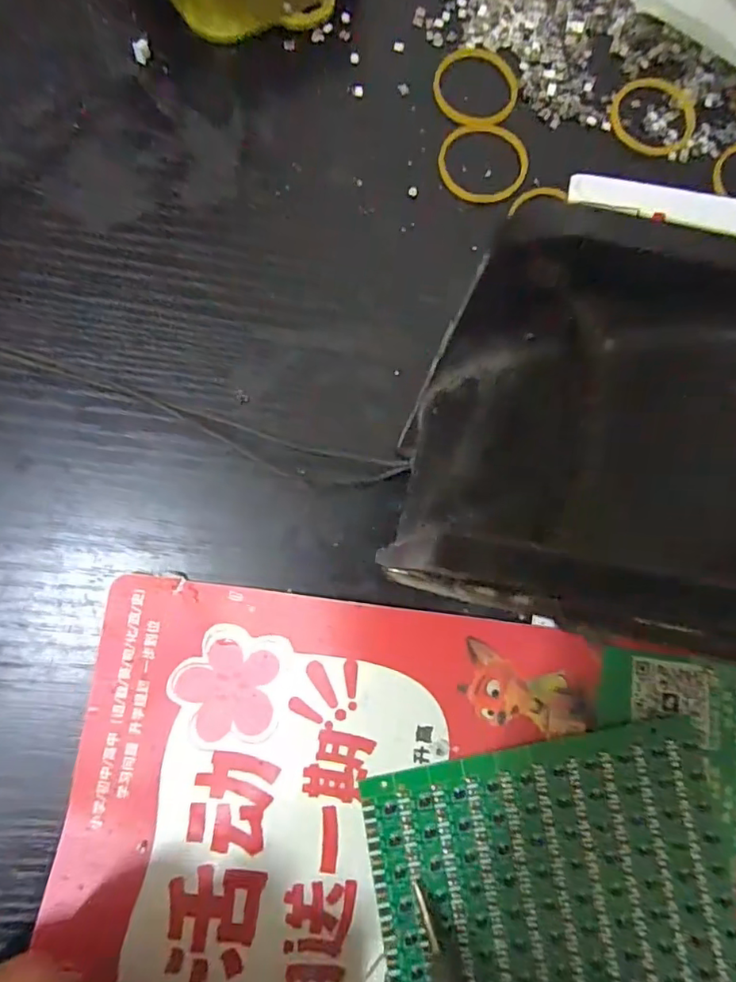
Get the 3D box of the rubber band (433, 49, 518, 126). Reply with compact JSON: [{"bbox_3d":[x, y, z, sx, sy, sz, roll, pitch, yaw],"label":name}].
[{"bbox_3d":[0.038,-0.143,0.187,0.030,0.004,0.030,1,83,-5],"label":"rubber band"}]

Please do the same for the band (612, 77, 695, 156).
[{"bbox_3d":[0.103,-0.135,0.191,0.030,0.004,0.030,1,83,-5],"label":"band"}]

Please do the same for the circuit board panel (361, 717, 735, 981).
[{"bbox_3d":[0.056,0.121,0.150,0.102,0.004,0.093,-9,83,-4],"label":"circuit board panel"}]

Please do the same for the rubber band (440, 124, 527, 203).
[{"bbox_3d":[0.040,-0.114,0.184,0.030,0.004,0.029,13,83,-3],"label":"rubber band"}]

